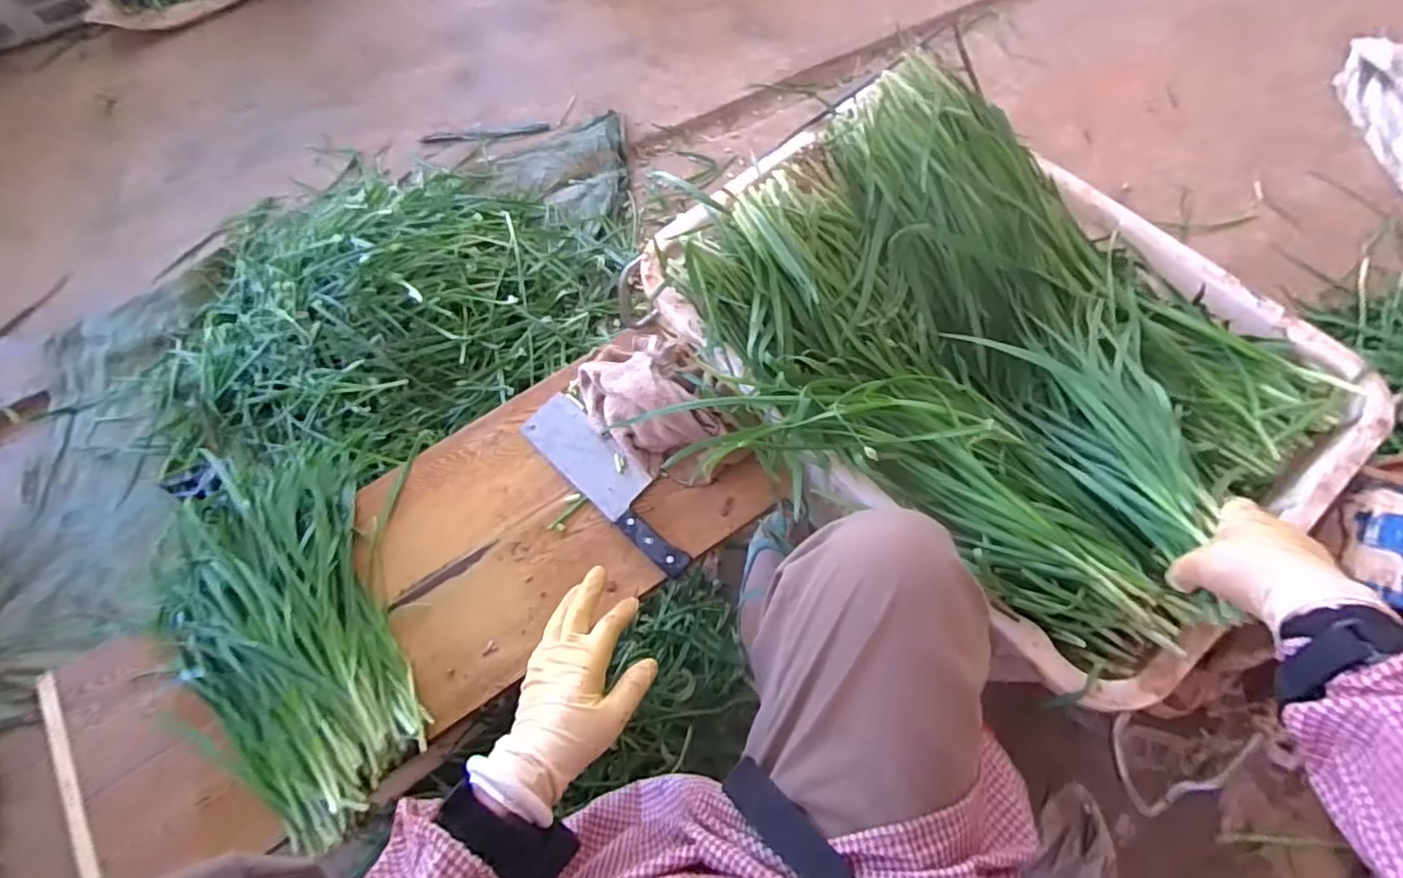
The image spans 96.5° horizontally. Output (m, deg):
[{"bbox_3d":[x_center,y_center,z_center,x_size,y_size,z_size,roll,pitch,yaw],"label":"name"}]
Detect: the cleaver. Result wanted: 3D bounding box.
[{"bbox_3d":[-0.104,0.049,0.723,0.068,0.021,0.261,-43,71,-14],"label":"cleaver"}]

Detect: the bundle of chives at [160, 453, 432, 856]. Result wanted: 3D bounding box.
[{"bbox_3d":[-0.436,0.206,0.640,0.202,0.082,0.387,-28,67,-7],"label":"bundle of chives"}]

